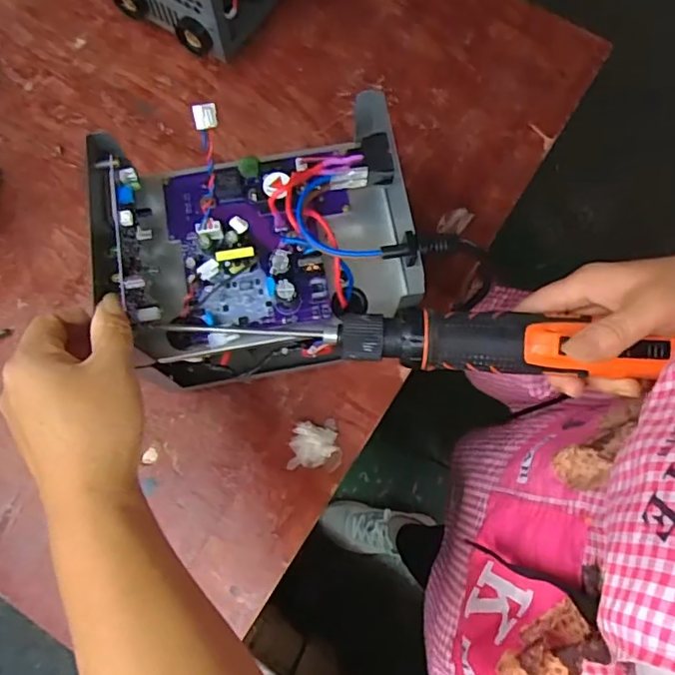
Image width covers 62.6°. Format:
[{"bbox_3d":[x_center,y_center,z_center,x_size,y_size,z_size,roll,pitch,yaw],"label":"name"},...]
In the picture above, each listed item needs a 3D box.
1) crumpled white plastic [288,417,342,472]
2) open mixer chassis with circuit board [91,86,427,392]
[{"bbox_3d":[-0.020,0.098,0.507,0.047,0.012,0.044,0,75,-1],"label":"crumpled white plastic"},{"bbox_3d":[-0.056,-0.066,0.388,0.206,0.071,0.173,-10,79,-3],"label":"open mixer chassis with circuit board"}]

